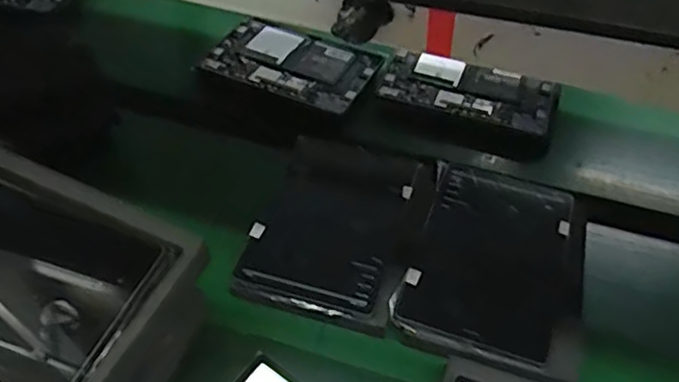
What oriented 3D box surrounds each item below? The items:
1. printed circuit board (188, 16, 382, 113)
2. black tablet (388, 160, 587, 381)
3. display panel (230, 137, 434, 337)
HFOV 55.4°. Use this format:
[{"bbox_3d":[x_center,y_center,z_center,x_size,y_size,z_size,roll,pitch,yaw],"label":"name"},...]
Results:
[{"bbox_3d":[-0.077,-0.205,1.033,0.255,0.016,0.165,18,49,14],"label":"printed circuit board"},{"bbox_3d":[0.188,0.081,0.774,0.202,0.019,0.286,13,48,9],"label":"black tablet"},{"bbox_3d":[0.001,0.043,0.796,0.187,0.020,0.261,14,47,11],"label":"display panel"}]

